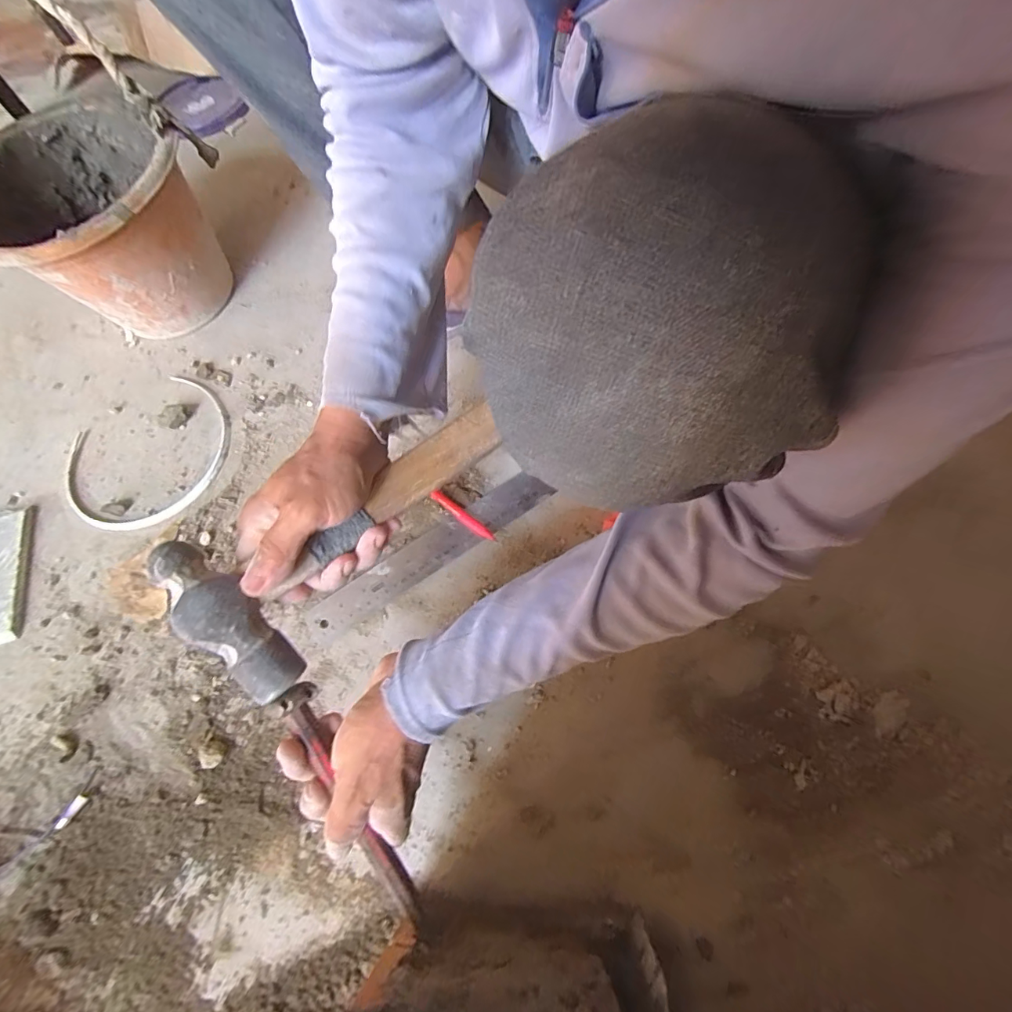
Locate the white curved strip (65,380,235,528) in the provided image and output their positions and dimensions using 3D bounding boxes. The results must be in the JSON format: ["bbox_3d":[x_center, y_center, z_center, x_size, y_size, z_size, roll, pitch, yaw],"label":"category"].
[{"bbox_3d":[-0.419,-0.059,0.536,0.193,0.007,0.185,-37,70,-12],"label":"white curved strip"}]

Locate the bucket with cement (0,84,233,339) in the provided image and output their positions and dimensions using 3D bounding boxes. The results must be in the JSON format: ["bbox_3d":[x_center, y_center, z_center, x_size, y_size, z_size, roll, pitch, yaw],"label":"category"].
[{"bbox_3d":[-0.478,-0.330,0.559,0.250,0.187,0.222,41,75,18],"label":"bucket with cement"}]

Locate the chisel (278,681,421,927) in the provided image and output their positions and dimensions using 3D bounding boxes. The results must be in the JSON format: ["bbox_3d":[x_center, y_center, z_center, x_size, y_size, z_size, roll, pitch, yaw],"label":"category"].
[{"bbox_3d":[-0.096,0.189,0.289,0.018,0.016,0.170,-28,94,-8],"label":"chisel"}]

